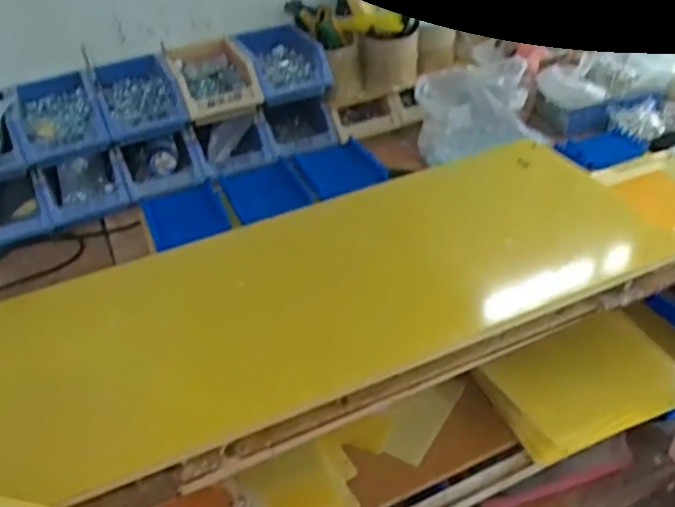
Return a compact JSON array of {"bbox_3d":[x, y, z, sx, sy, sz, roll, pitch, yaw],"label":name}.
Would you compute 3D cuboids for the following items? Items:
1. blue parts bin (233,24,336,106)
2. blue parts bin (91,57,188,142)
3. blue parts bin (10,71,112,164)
[{"bbox_3d":[-0.100,-0.342,1.152,0.130,0.068,0.185,-16,39,-12],"label":"blue parts bin"},{"bbox_3d":[-0.344,-0.267,1.108,0.126,0.070,0.188,-19,39,-16],"label":"blue parts bin"},{"bbox_3d":[-0.463,-0.226,1.067,0.131,0.063,0.189,-19,39,-16],"label":"blue parts bin"}]

